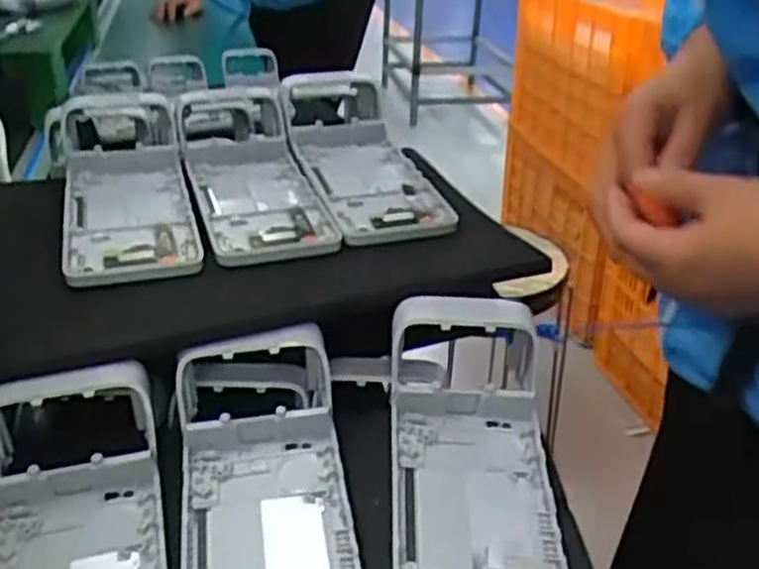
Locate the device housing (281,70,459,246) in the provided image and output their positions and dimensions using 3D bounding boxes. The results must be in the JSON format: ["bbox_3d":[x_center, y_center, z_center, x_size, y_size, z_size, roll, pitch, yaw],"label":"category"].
[{"bbox_3d":[-0.016,-0.106,0.594,0.089,0.039,0.227,-8,33,-13],"label":"device housing"}]

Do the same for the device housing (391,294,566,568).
[{"bbox_3d":[0.049,0.086,0.387,0.083,0.053,0.206,0,32,1],"label":"device housing"}]

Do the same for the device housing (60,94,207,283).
[{"bbox_3d":[-0.183,-0.084,0.565,0.087,0.045,0.256,-8,26,-15],"label":"device housing"}]

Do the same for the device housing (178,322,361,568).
[{"bbox_3d":[-0.054,0.099,0.376,0.084,0.047,0.210,-7,33,-10],"label":"device housing"}]

